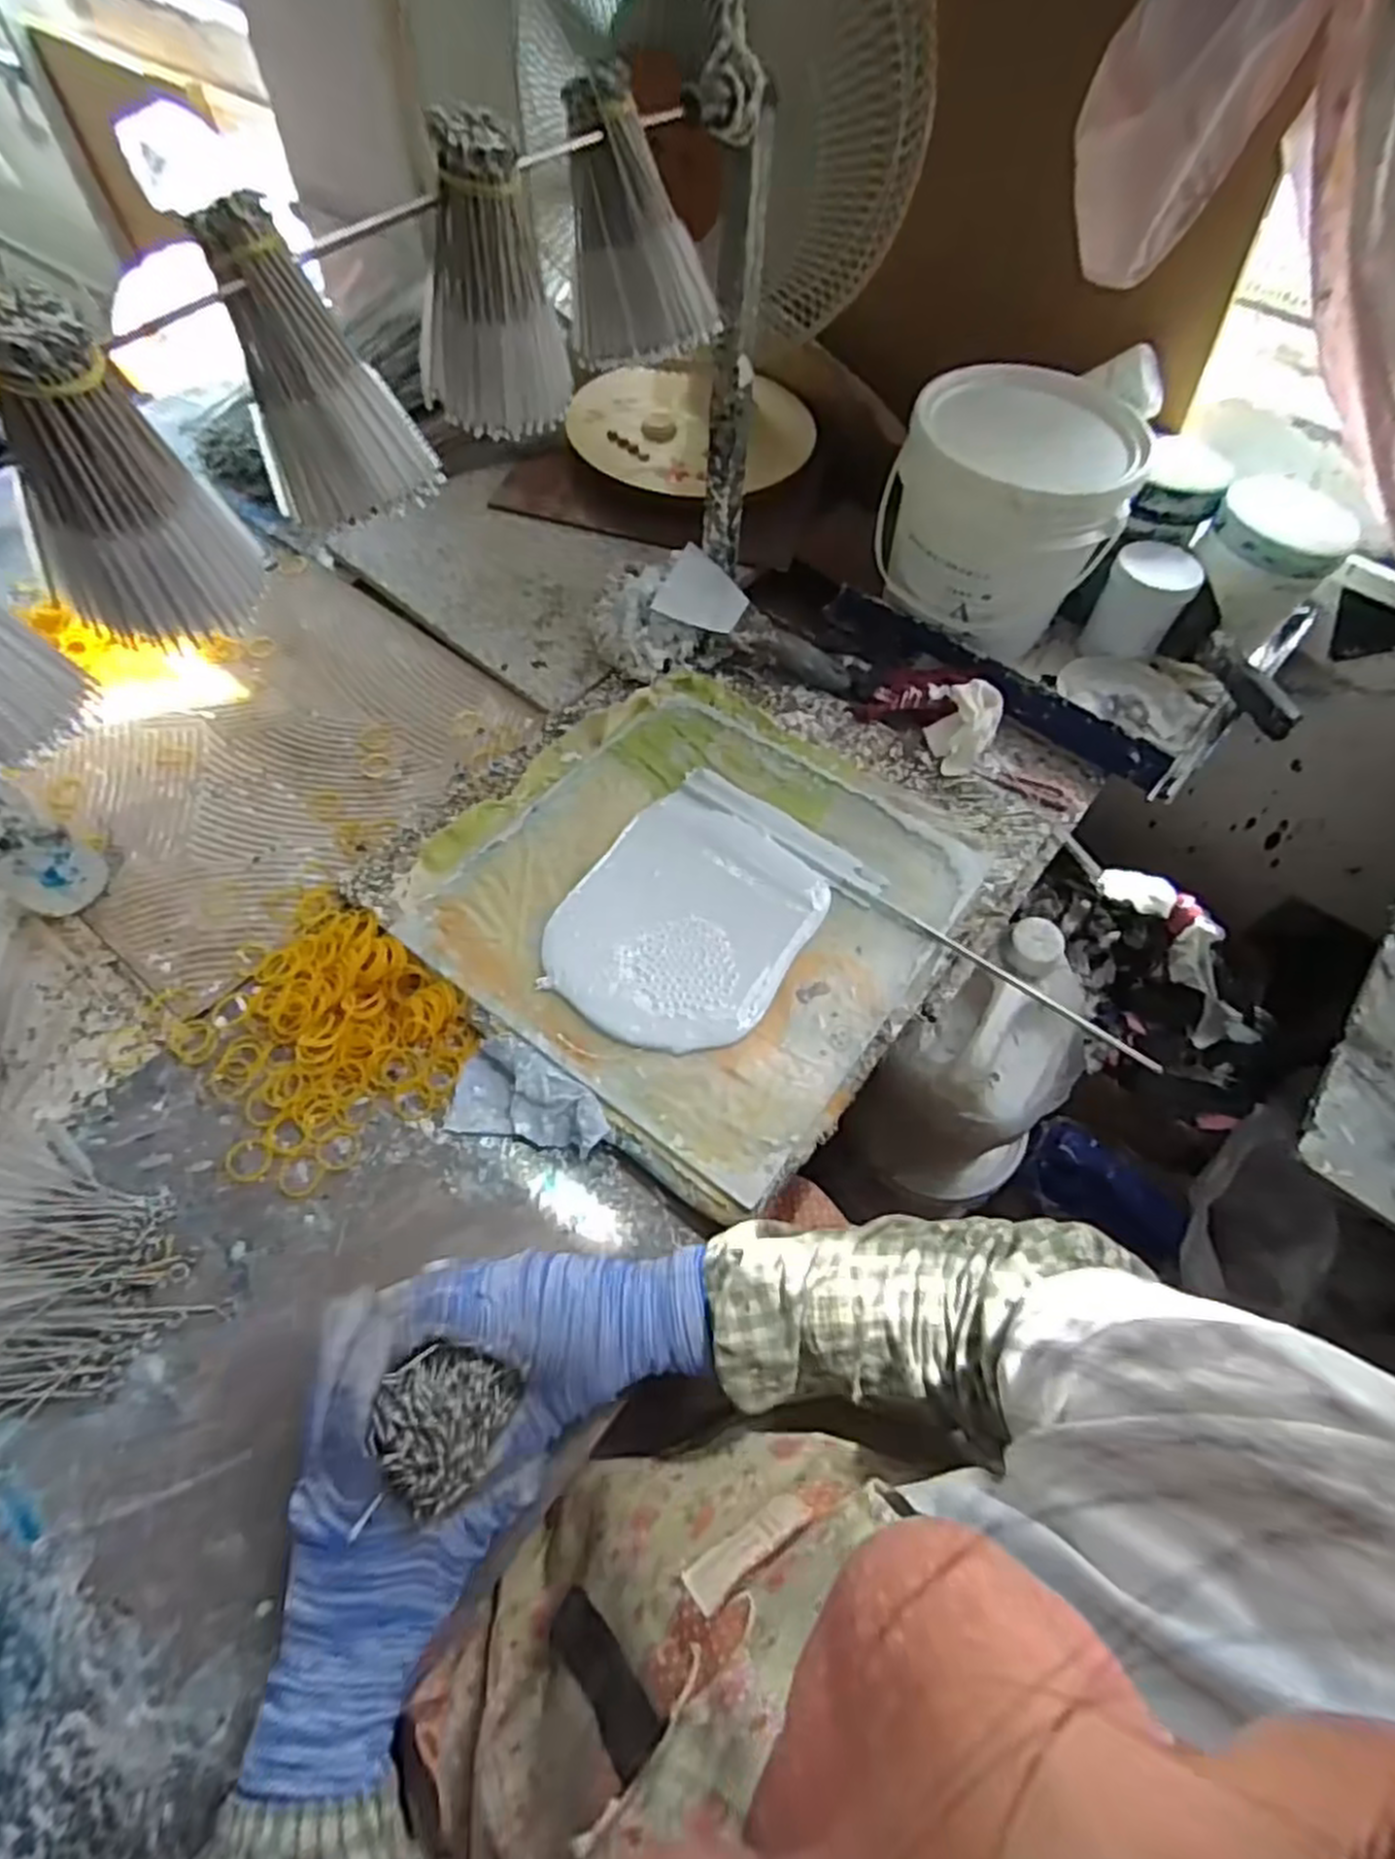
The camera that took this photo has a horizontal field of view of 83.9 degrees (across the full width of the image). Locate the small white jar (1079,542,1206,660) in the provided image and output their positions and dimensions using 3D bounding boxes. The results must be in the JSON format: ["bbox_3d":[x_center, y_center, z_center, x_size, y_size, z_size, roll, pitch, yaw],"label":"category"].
[{"bbox_3d":[0.438,-0.323,0.767,0.074,0.081,0.087,24,62,13],"label":"small white jar"}]

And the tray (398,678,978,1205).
[{"bbox_3d":[0.005,-0.035,0.632,0.375,0.029,0.381,36,66,19],"label":"tray"}]

